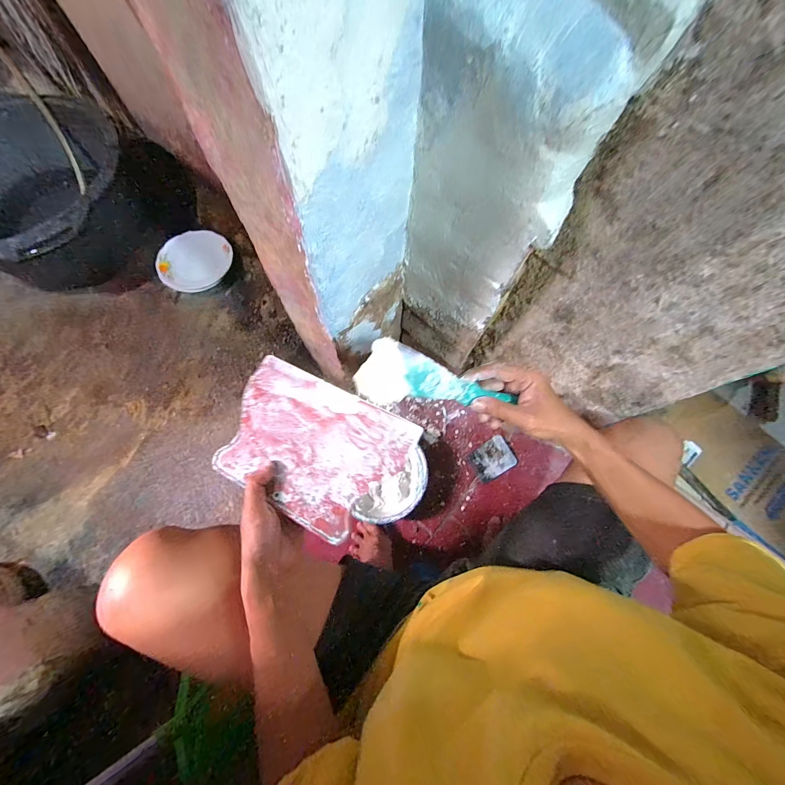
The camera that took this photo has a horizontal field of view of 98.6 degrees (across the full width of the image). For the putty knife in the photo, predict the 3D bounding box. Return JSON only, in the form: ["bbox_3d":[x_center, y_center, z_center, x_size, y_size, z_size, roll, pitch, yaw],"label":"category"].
[{"bbox_3d":[0.043,-0.012,0.341,0.163,0.019,0.058,9,105,-25],"label":"putty knife"}]

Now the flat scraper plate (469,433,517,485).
[{"bbox_3d":[0.234,0.155,0.788,0.101,0.009,0.080,-29,74,-9],"label":"flat scraper plate"}]

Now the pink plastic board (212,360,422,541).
[{"bbox_3d":[-0.090,0.056,0.368,0.202,0.004,0.141,25,76,17],"label":"pink plastic board"}]

